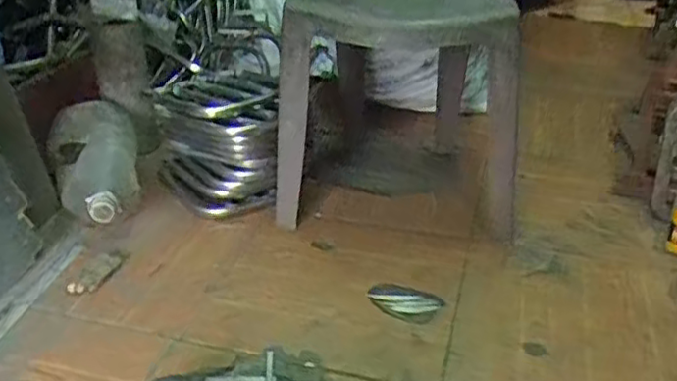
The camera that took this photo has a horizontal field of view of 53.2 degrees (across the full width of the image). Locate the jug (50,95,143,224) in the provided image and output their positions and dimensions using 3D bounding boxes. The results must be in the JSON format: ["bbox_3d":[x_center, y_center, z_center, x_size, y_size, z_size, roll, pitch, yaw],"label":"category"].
[{"bbox_3d":[-0.485,-0.050,1.363,0.178,0.140,0.413,-10,31,-18],"label":"jug"}]

